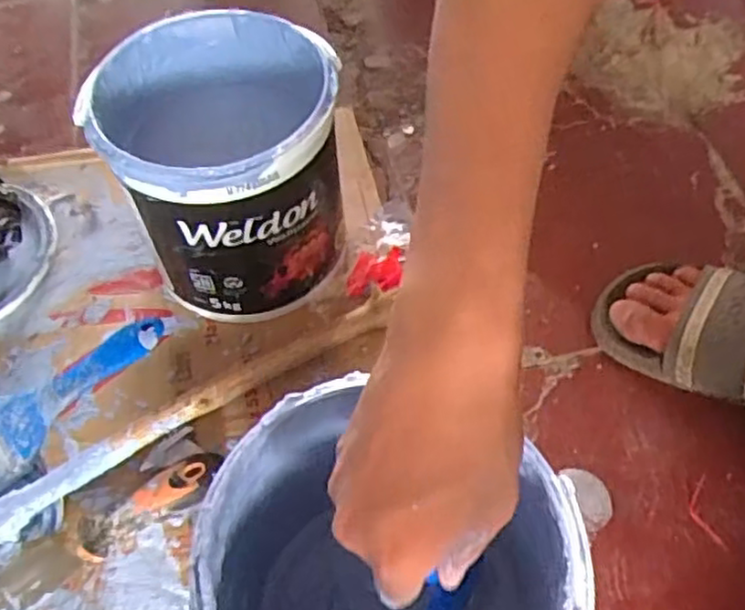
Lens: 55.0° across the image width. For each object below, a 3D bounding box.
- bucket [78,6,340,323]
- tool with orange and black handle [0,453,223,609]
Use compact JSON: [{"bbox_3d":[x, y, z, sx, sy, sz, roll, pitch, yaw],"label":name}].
[{"bbox_3d":[-0.115,-0.109,0.581,0.171,0.170,0.172,-1,57,1],"label":"bucket"},{"bbox_3d":[-0.187,0.159,0.511,0.168,0.031,0.036,-28,60,-16],"label":"tool with orange and black handle"}]

